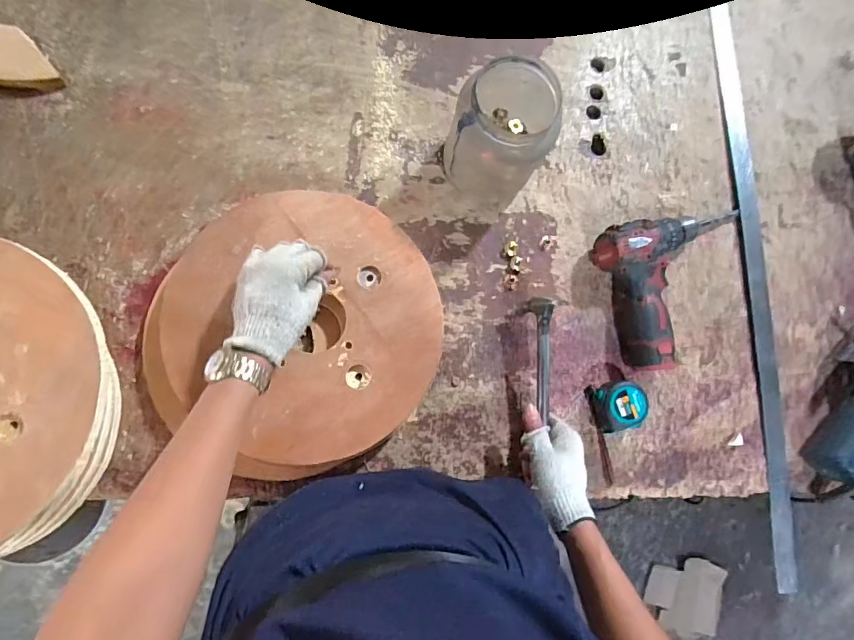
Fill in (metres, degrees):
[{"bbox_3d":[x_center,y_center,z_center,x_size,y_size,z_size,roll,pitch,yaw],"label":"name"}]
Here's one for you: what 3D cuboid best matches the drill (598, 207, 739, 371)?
[{"bbox_3d":[0.350,-0.047,0.628,0.217,0.060,0.193,-13,85,-7],"label":"drill"}]

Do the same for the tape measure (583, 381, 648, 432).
[{"bbox_3d":[0.248,0.111,0.608,0.061,0.048,0.060,-13,85,-7],"label":"tape measure"}]

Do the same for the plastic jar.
[{"bbox_3d":[0.091,-0.223,0.570,0.115,0.176,0.116,1,83,-6],"label":"plastic jar"}]

